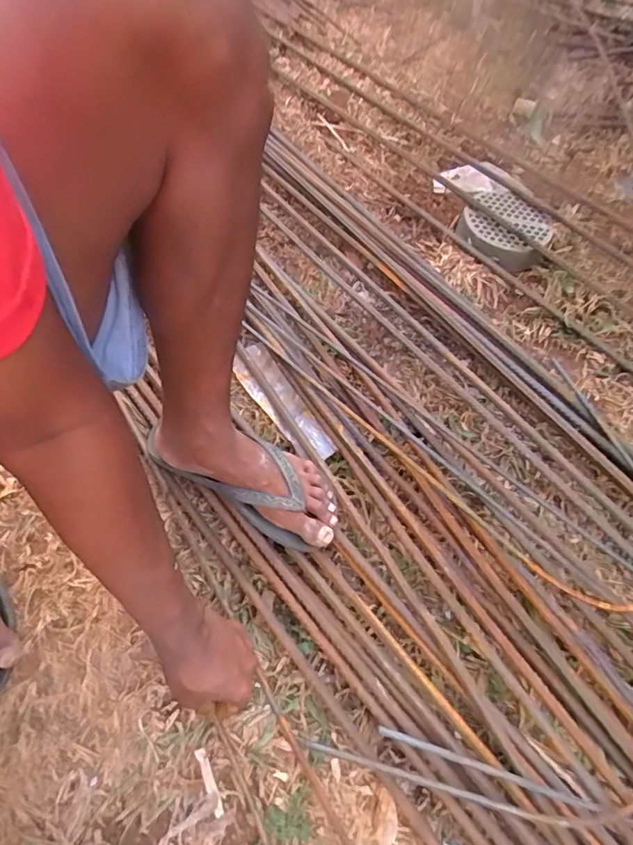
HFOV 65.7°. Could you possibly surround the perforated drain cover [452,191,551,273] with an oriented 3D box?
[{"bbox_3d":[0.351,-0.365,0.925,0.175,0.039,0.145,41,66,19],"label":"perforated drain cover"}]

